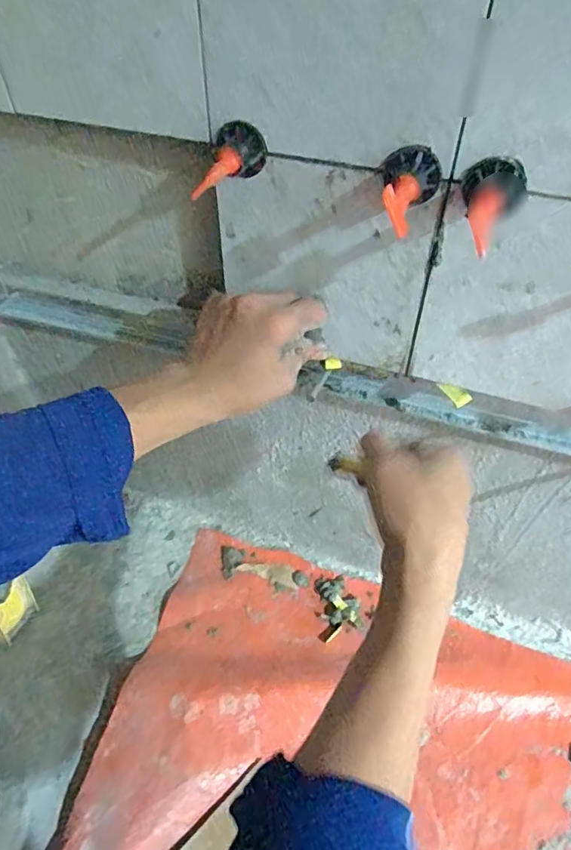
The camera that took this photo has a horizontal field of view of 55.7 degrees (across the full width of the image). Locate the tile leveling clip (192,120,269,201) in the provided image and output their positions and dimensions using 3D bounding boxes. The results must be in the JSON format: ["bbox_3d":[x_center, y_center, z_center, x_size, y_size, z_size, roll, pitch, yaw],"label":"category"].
[{"bbox_3d":[-0.033,-0.153,0.318,0.033,0.029,0.055,9,49,7],"label":"tile leveling clip"}]

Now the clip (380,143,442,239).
[{"bbox_3d":[0.067,-0.124,0.290,0.032,0.028,0.062,9,49,8],"label":"clip"}]

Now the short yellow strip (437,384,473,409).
[{"bbox_3d":[0.127,-0.022,0.408,0.027,0.012,0.006,24,53,19],"label":"short yellow strip"}]

